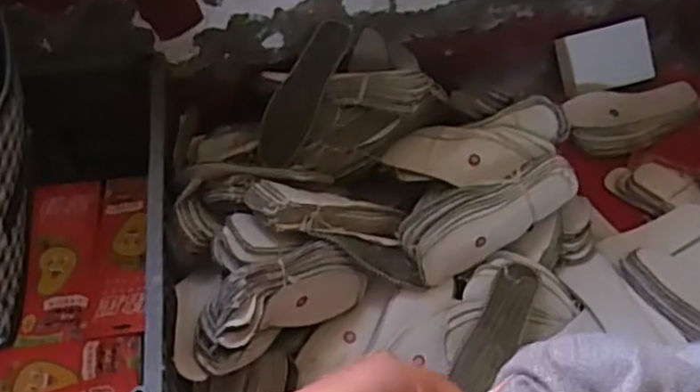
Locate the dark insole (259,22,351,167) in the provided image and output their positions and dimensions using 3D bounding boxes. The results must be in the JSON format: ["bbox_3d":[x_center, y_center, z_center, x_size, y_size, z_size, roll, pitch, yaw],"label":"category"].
[{"bbox_3d":[-0.060,-0.144,0.970,0.065,0.025,0.223,22,78,14],"label":"dark insole"}]

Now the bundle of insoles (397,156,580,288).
[{"bbox_3d":[0.172,0.022,0.899,0.236,0.077,0.089,-26,58,-20],"label":"bundle of insoles"}]

